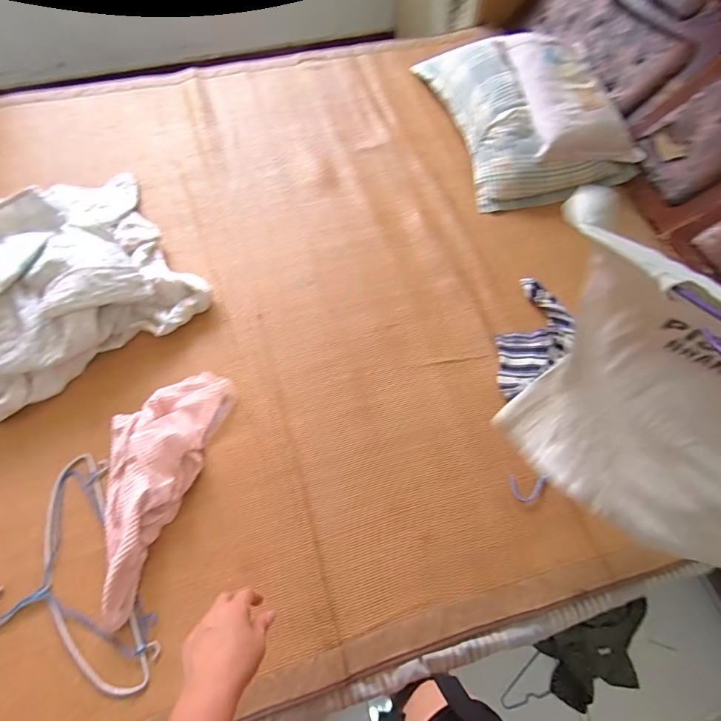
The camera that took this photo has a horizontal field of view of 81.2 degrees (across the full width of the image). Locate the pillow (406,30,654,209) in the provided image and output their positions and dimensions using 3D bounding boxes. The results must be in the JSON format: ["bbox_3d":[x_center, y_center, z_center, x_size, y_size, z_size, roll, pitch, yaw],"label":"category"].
[{"bbox_3d":[0.503,-0.786,1.274,0.461,0.171,0.646,-11,65,-8],"label":"pillow"}]

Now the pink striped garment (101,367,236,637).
[{"bbox_3d":[-0.423,0.218,0.807,0.194,0.056,0.464,16,64,6],"label":"pink striped garment"}]

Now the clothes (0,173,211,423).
[{"bbox_3d":[-0.797,-0.181,0.897,0.714,0.228,0.541,-33,70,-17],"label":"clothes"}]

